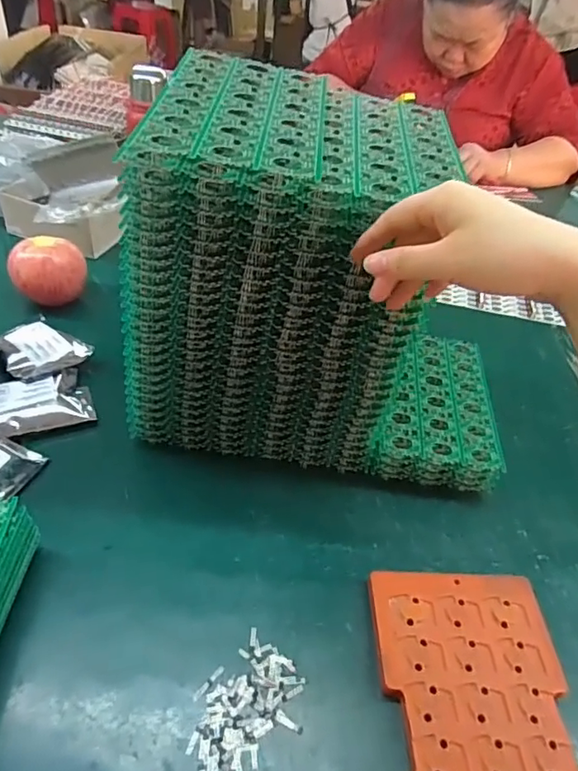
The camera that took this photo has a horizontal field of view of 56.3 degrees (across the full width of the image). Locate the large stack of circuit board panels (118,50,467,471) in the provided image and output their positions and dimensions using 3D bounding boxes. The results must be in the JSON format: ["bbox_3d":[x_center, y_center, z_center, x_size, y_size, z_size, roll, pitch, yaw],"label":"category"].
[{"bbox_3d":[-0.011,-0.091,0.495,0.232,0.306,0.177,10,42,3],"label":"large stack of circuit board panels"}]

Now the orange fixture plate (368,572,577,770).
[{"bbox_3d":[0.141,0.251,0.386,0.140,0.020,0.238,4,42,-4],"label":"orange fixture plate"}]

